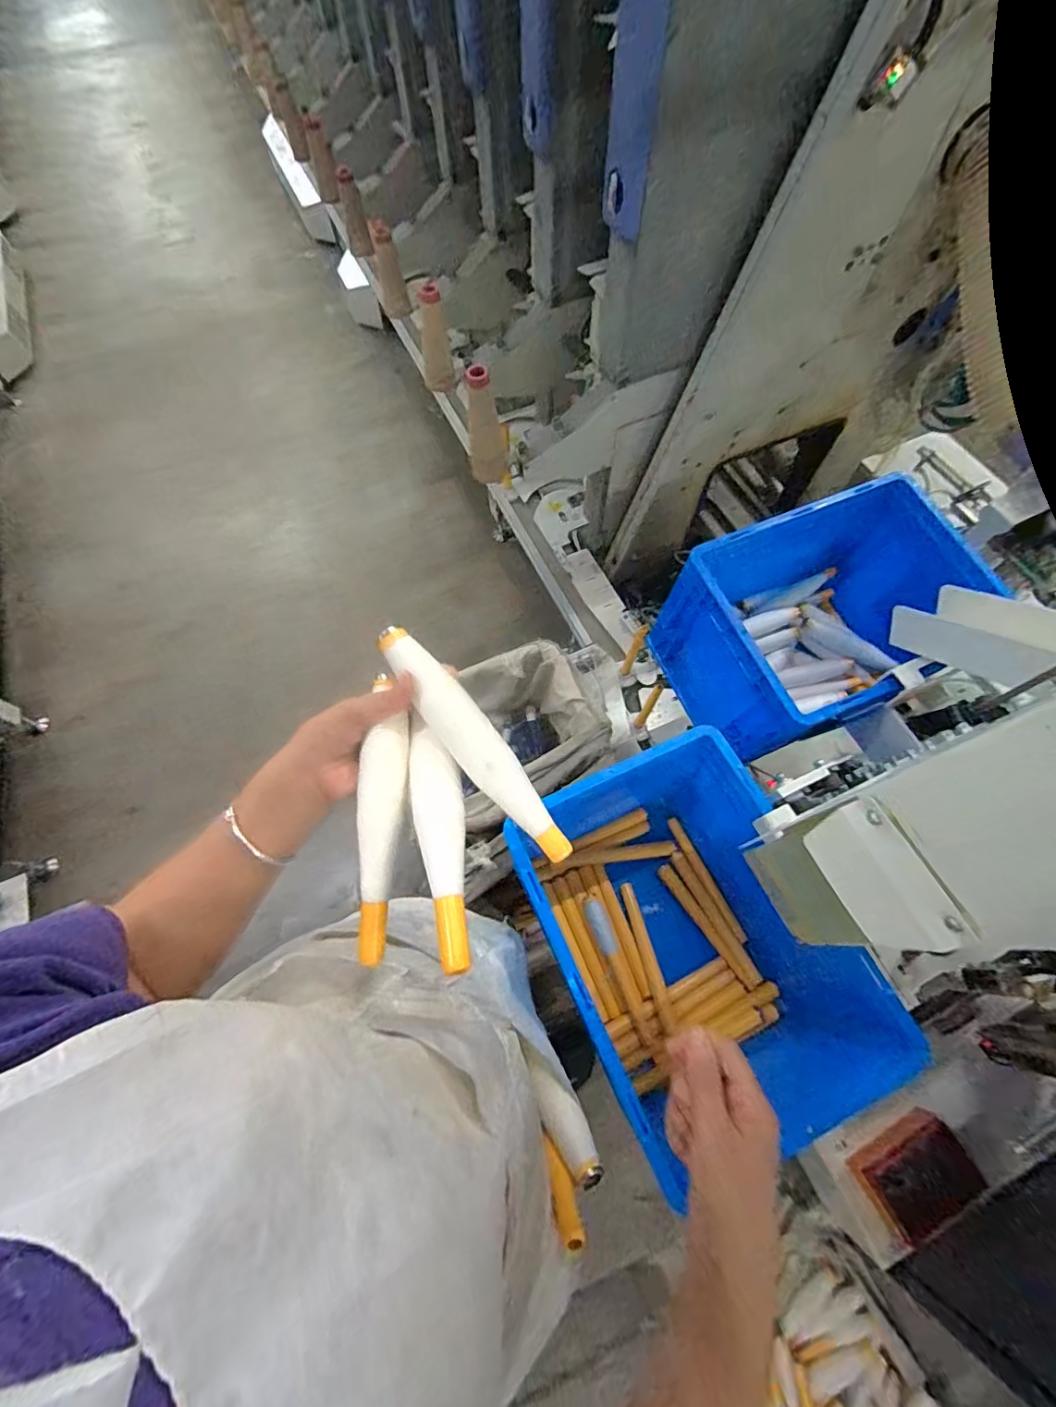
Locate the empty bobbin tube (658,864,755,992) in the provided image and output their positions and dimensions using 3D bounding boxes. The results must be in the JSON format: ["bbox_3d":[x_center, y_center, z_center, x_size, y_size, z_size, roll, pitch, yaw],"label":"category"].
[{"bbox_3d":[0.270,0.336,0.803,0.023,0.021,0.199,-31,69,-13],"label":"empty bobbin tube"}]

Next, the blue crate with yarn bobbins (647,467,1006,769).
[{"bbox_3d":[0.478,-0.127,0.857,0.414,0.252,0.299,-22,67,-9],"label":"blue crate with yarn bobbins"}]

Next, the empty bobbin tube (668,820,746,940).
[{"bbox_3d":[0.278,0.270,0.819,0.019,0.020,0.198,-24,68,-10],"label":"empty bobbin tube"}]

